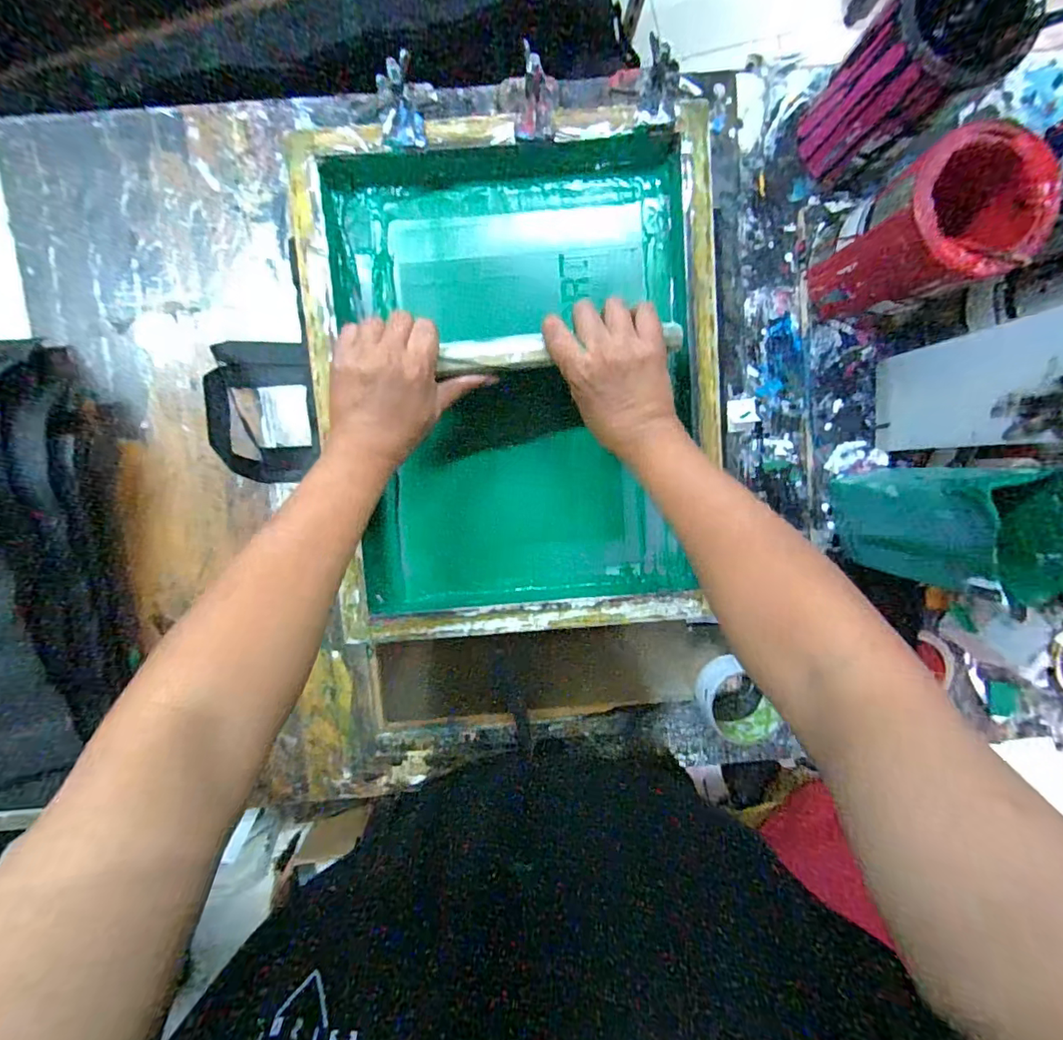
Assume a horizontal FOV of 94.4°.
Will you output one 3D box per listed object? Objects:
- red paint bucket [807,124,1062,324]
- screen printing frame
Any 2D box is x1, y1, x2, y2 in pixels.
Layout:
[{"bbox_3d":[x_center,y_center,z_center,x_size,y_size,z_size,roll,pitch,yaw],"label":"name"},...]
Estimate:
[{"bbox_3d":[0.342,-0.249,0.447,0.107,0.161,0.104,0,95,-1],"label":"red paint bucket"},{"bbox_3d":[-0.011,-0.128,0.508,0.392,0.050,0.487,-4,95,0],"label":"screen printing frame"}]

